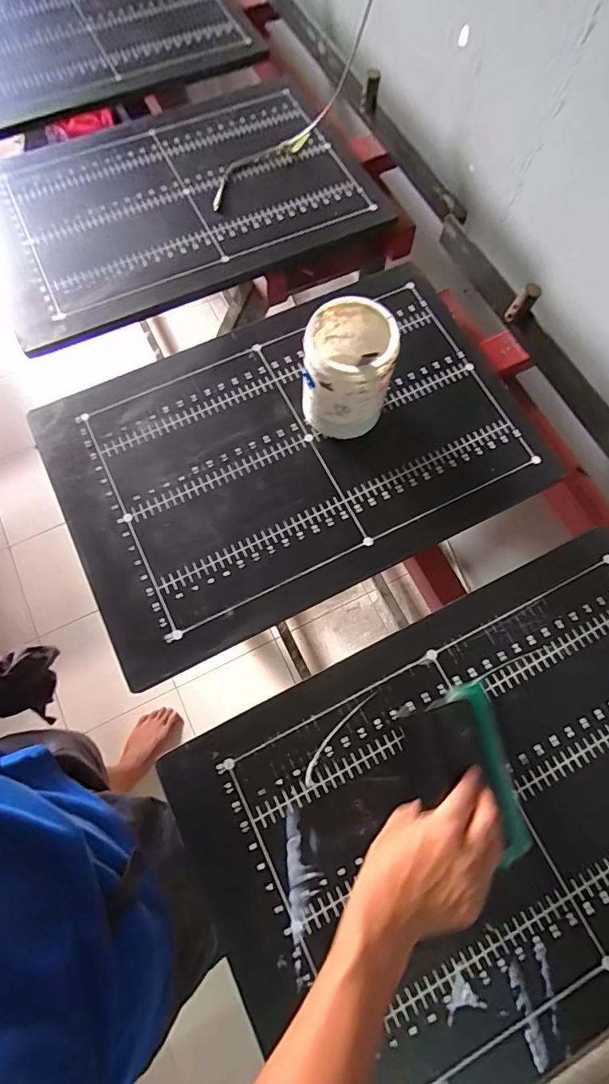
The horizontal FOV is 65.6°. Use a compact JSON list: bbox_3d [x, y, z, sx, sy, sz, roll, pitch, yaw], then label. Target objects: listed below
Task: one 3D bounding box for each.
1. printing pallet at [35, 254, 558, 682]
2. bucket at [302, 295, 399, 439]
[{"bbox_3d":[-0.017,-0.125,0.617,0.578,0.025,0.394,-25,75,-9],"label":"printing pallet"},{"bbox_3d":[0.049,-0.198,0.561,0.099,0.146,0.108,6,72,0],"label":"bucket"}]

